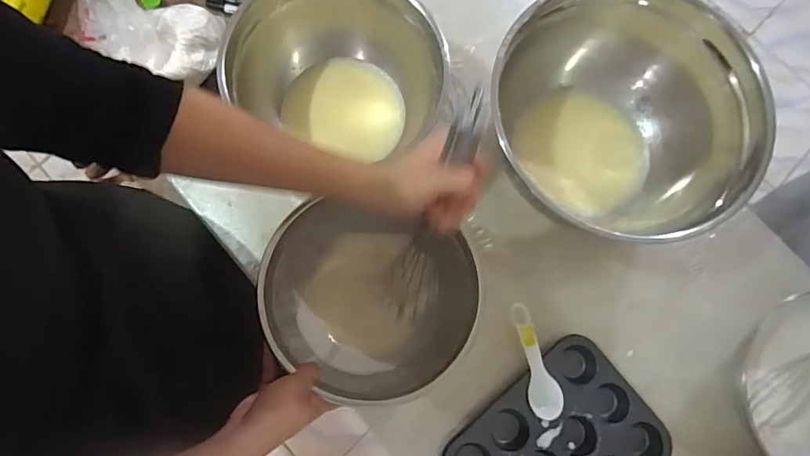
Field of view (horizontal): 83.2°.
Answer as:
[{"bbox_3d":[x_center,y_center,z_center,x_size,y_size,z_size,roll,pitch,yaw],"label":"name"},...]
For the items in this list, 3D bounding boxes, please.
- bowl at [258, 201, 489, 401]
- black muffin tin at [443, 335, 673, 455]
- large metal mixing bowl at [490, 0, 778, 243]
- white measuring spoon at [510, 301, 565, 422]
[{"bbox_3d":[-0.046,0.081,0.533,0.260,0.109,0.208,8,77,0],"label":"bowl"},{"bbox_3d":[0.188,0.274,0.563,0.251,0.030,0.185,-39,82,-11],"label":"black muffin tin"},{"bbox_3d":[0.244,-0.133,0.587,0.277,0.185,0.288,0,77,-1],"label":"large metal mixing bowl"},{"bbox_3d":[0.161,0.168,0.578,0.043,0.011,0.140,-16,79,-7],"label":"white measuring spoon"}]

